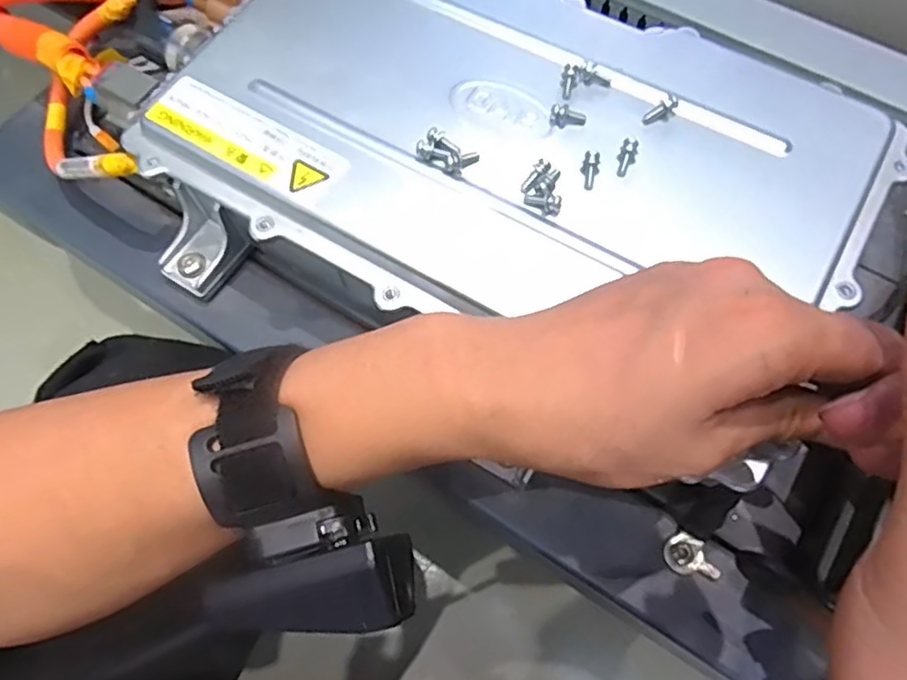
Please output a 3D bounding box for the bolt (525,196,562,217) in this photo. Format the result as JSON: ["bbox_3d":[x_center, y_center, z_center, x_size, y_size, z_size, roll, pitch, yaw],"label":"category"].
[{"bbox_3d":[0.039,-0.059,0.281,0.016,0.006,0.007,9,68,7],"label":"bolt"}]

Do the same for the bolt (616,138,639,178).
[{"bbox_3d":[0.078,-0.081,0.289,0.008,0.006,0.017,17,86,10],"label":"bolt"}]

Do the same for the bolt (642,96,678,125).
[{"bbox_3d":[0.096,-0.105,0.297,0.017,0.007,0.006,-30,68,11],"label":"bolt"}]

